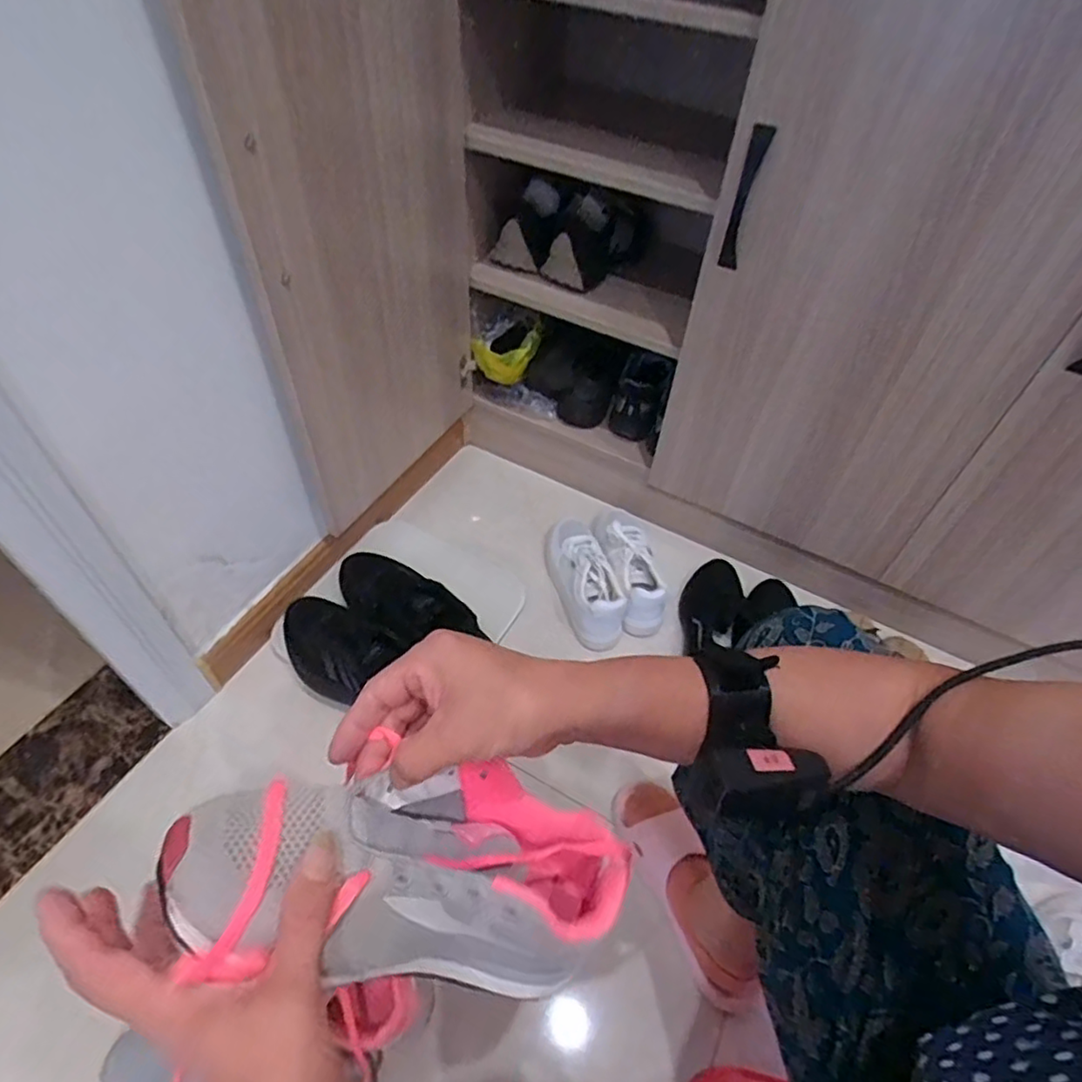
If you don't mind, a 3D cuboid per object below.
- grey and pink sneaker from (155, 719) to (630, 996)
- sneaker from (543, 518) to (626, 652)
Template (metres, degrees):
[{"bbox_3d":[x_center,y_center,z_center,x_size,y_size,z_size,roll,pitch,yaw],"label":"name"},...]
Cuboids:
[{"bbox_3d":[-0.055,0.164,0.323,0.235,0.085,0.101,20,42,-32],"label":"grey and pink sneaker"},{"bbox_3d":[0.065,0.051,1.010,0.080,0.085,0.236,-11,52,-13],"label":"sneaker"}]

